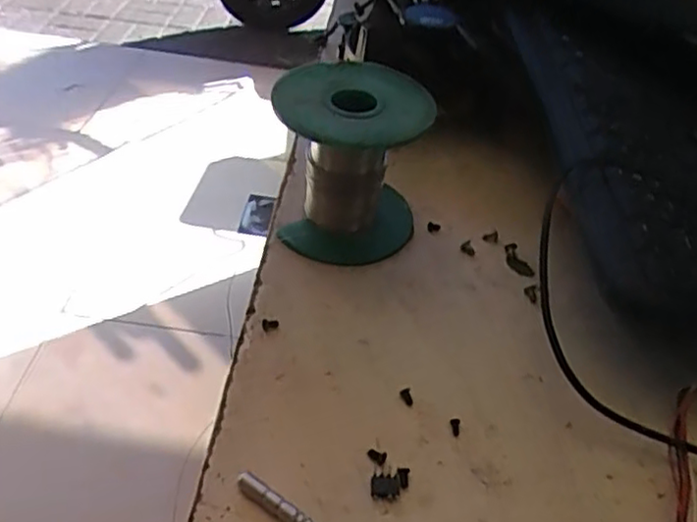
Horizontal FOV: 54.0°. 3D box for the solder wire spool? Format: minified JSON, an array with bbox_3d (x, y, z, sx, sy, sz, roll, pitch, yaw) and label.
[{"bbox_3d":[0.001,-0.044,0.310,0.062,0.070,0.062,4,43,-4],"label":"solder wire spool"}]

